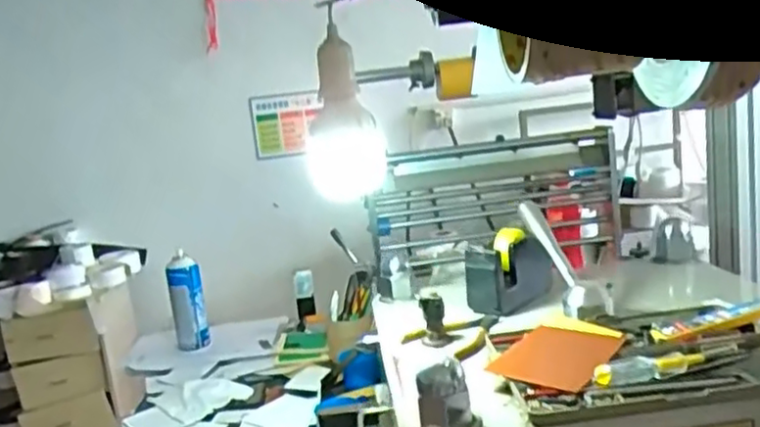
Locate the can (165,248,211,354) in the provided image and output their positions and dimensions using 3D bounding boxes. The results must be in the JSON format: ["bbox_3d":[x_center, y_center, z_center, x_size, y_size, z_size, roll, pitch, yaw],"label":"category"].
[{"bbox_3d":[-0.401,0.187,1.420,0.066,0.203,0.055,-10,10,-17],"label":"can"}]

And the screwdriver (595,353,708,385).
[{"bbox_3d":[0.232,0.133,0.588,0.102,0.017,0.015,-9,10,-12],"label":"screwdriver"}]

